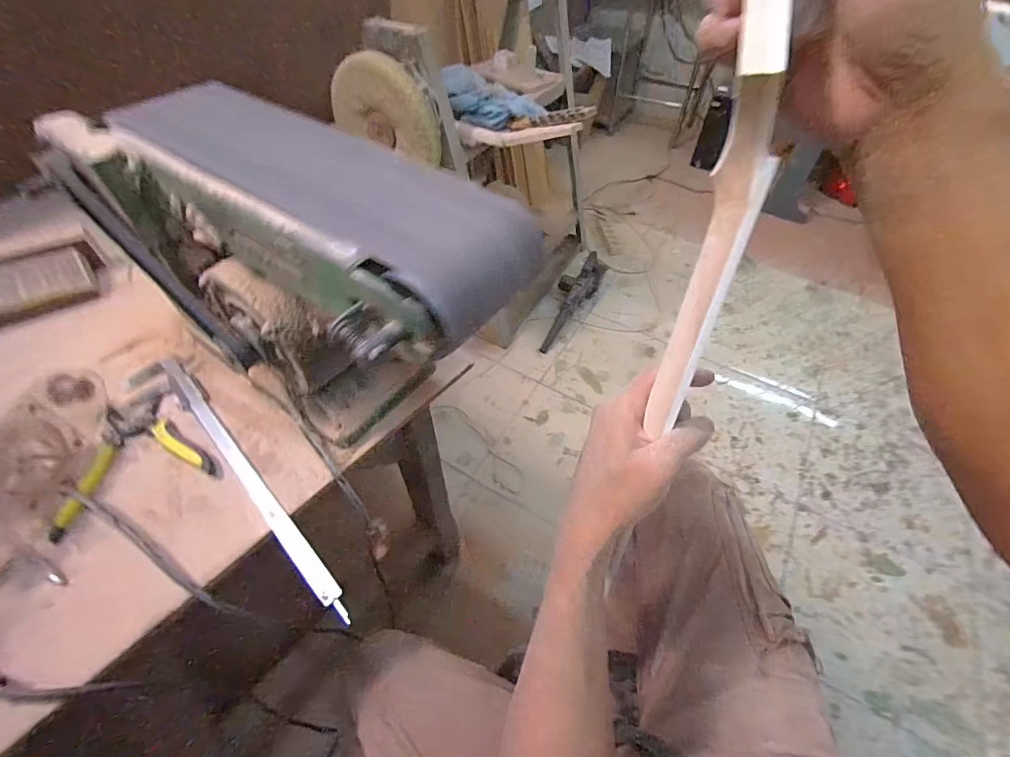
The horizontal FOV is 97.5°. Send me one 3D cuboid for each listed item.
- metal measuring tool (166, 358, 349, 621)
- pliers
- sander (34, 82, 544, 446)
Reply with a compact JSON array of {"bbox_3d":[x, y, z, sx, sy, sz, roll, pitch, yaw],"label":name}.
[{"bbox_3d":[-0.280,0.095,0.472,0.401,0.016,0.022,38,59,26],"label":"metal measuring tool"},{"bbox_3d":[-0.406,0.080,0.479,0.142,0.013,0.140,-25,56,-21],"label":"pliers"},{"bbox_3d":[-0.186,-0.077,0.434,0.406,0.265,0.160,28,55,19],"label":"sander"}]

